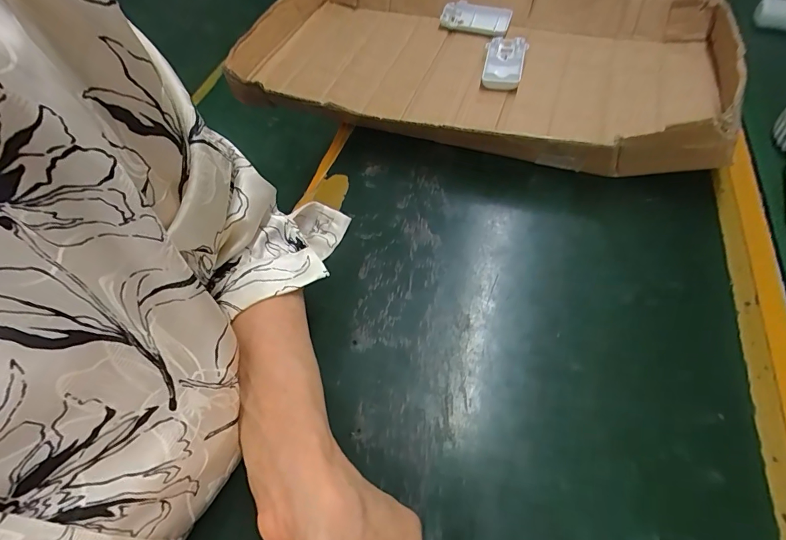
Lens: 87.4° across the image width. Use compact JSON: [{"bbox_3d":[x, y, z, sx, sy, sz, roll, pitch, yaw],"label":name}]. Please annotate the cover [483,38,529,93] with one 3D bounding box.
[{"bbox_3d":[0.135,-0.252,0.502,0.046,0.022,0.085,13,58,12],"label":"cover"}]

